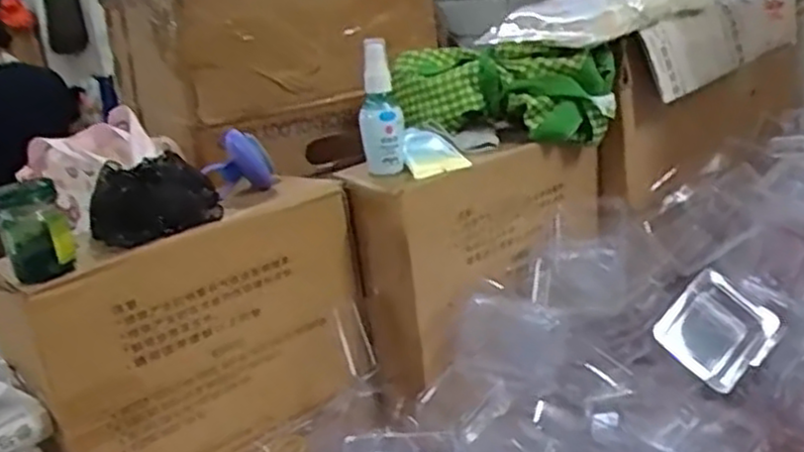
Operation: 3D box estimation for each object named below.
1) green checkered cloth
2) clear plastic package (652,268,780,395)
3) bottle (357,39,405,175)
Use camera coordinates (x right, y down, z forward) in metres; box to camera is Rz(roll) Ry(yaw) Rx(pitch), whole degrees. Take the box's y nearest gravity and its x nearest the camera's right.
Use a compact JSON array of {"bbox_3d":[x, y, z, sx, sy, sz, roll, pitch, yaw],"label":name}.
[{"bbox_3d":[0.105,-0.132,0.777,0.208,0.088,0.077,0,18,19],"label":"green checkered cloth"},{"bbox_3d":[0.267,0.089,0.658,0.088,0.082,0.021,-42,-10,-14],"label":"clear plastic package"},{"bbox_3d":[-0.021,-0.104,0.697,0.039,0.115,0.035,-6,17,1],"label":"bottle"}]

